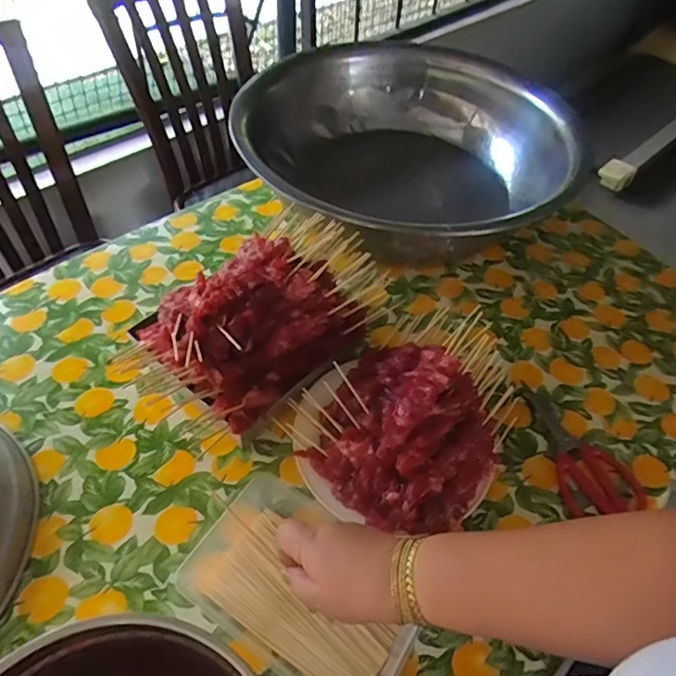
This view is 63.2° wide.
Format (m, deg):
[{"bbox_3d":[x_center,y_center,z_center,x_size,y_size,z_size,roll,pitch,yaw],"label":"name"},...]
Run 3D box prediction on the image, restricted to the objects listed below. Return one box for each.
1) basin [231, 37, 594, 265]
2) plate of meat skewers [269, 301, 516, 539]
[{"bbox_3d":[0.118,-0.323,0.988,0.561,0.192,0.561,2,50,-2],"label":"basin"},{"bbox_3d":[0.110,0.074,0.693,0.233,0.123,0.338,36,57,24],"label":"plate of meat skewers"}]

